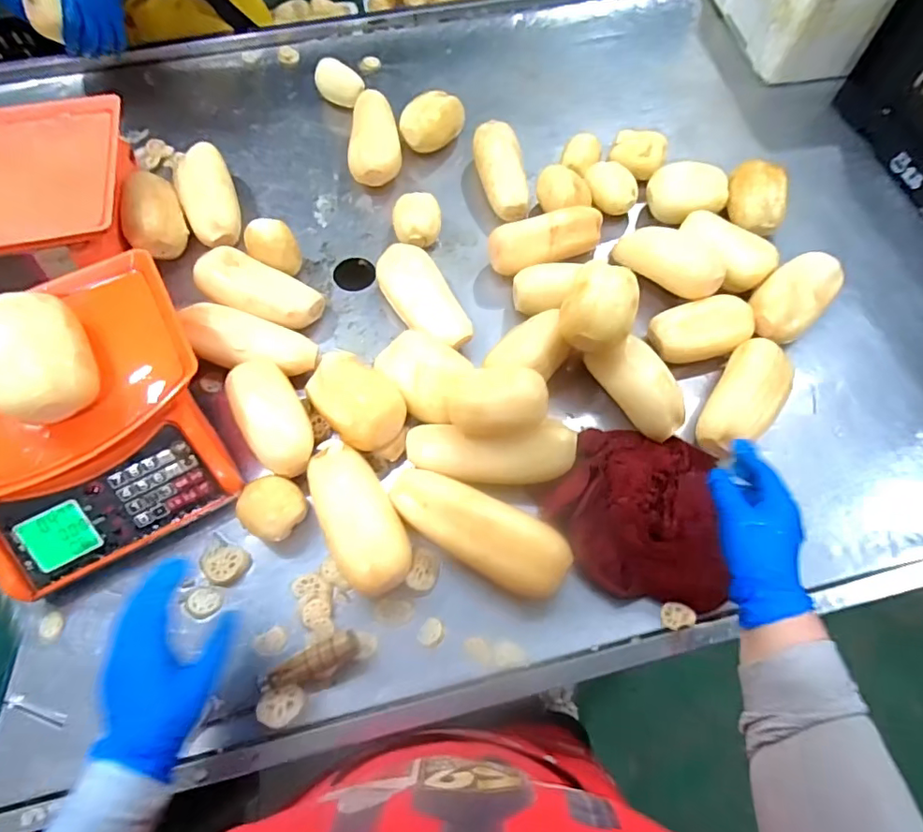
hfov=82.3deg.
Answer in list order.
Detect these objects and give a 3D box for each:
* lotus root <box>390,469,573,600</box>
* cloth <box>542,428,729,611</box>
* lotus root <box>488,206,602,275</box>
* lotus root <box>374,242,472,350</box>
[{"bbox_3d":[0.015,0.118,0.549,0.194,0.053,0.072,31,68,14],"label":"lotus root"},{"bbox_3d":[0.189,0.097,0.570,0.181,0.033,0.182,9,64,4],"label":"cloth"},{"bbox_3d":[0.119,-0.237,0.719,0.166,0.063,0.058,-19,66,-10],"label":"lotus root"},{"bbox_3d":[-0.052,-0.146,0.679,0.074,0.051,0.171,-25,67,-12],"label":"lotus root"}]

